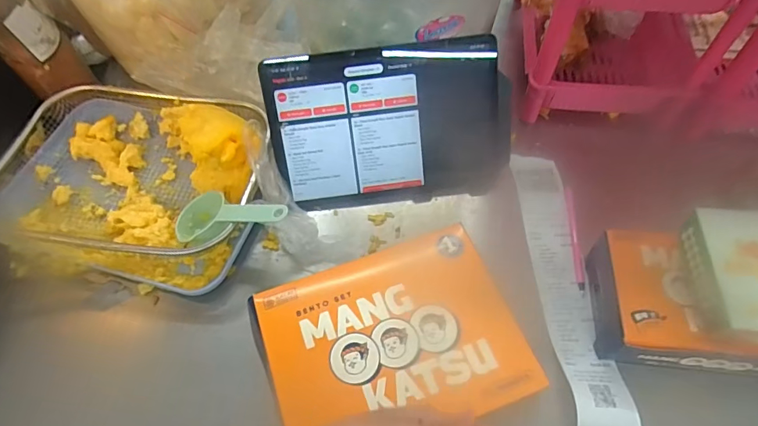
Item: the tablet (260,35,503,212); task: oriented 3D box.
[{"bbox_3d":[0.011,-0.095,0.497,0.245,0.171,0.011,-7,20,-2],"label":"tablet"}]

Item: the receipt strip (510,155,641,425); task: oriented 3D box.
[{"bbox_3d":[0.191,0.064,0.461,0.055,0.018,0.308,-2,58,0],"label":"receipt strip"}]

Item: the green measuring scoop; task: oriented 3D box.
[{"bbox_3d":[-0.153,0.004,0.459,0.139,0.021,0.066,-3,54,32],"label":"green measuring scoop"}]

